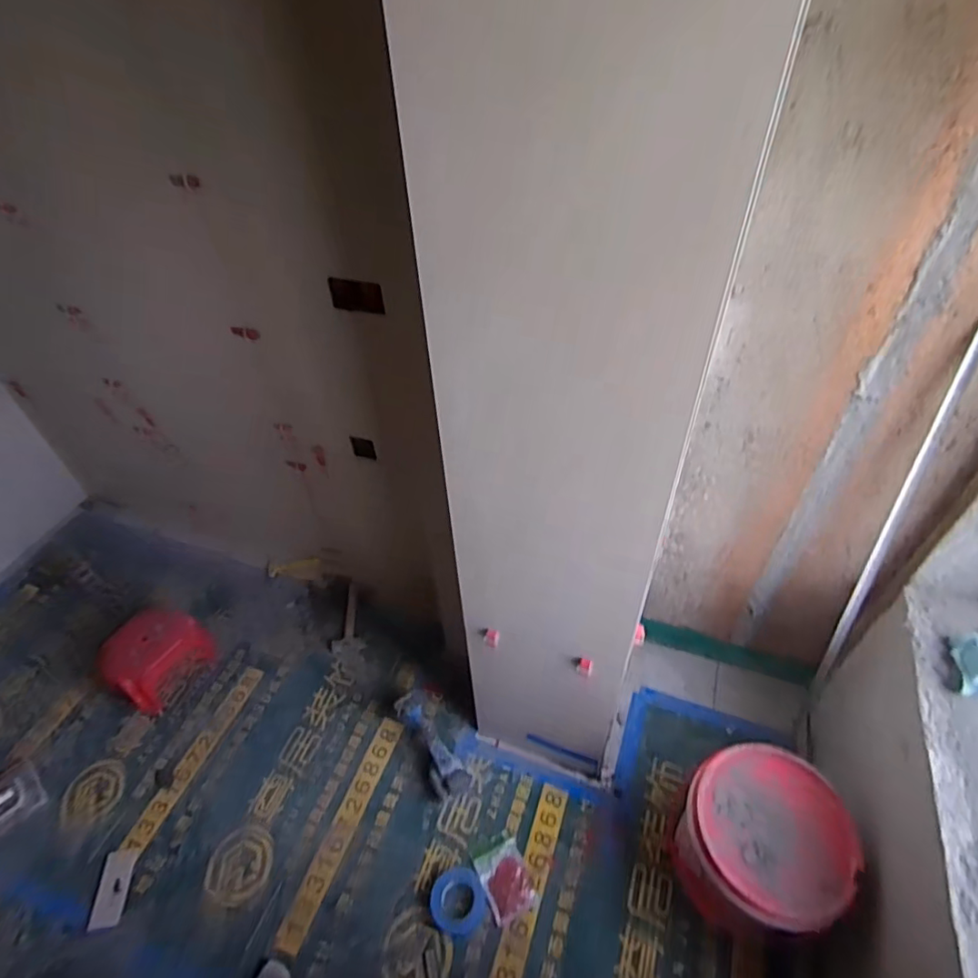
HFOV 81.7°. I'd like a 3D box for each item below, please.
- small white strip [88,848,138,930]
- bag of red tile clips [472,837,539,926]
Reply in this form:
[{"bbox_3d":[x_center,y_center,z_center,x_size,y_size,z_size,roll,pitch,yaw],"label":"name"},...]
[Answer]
[{"bbox_3d":[-0.876,0.933,1.322,0.062,0.010,0.152,6,43,-16],"label":"small white strip"},{"bbox_3d":[0.040,0.922,1.338,0.112,0.028,0.149,-20,48,-15],"label":"bag of red tile clips"}]

